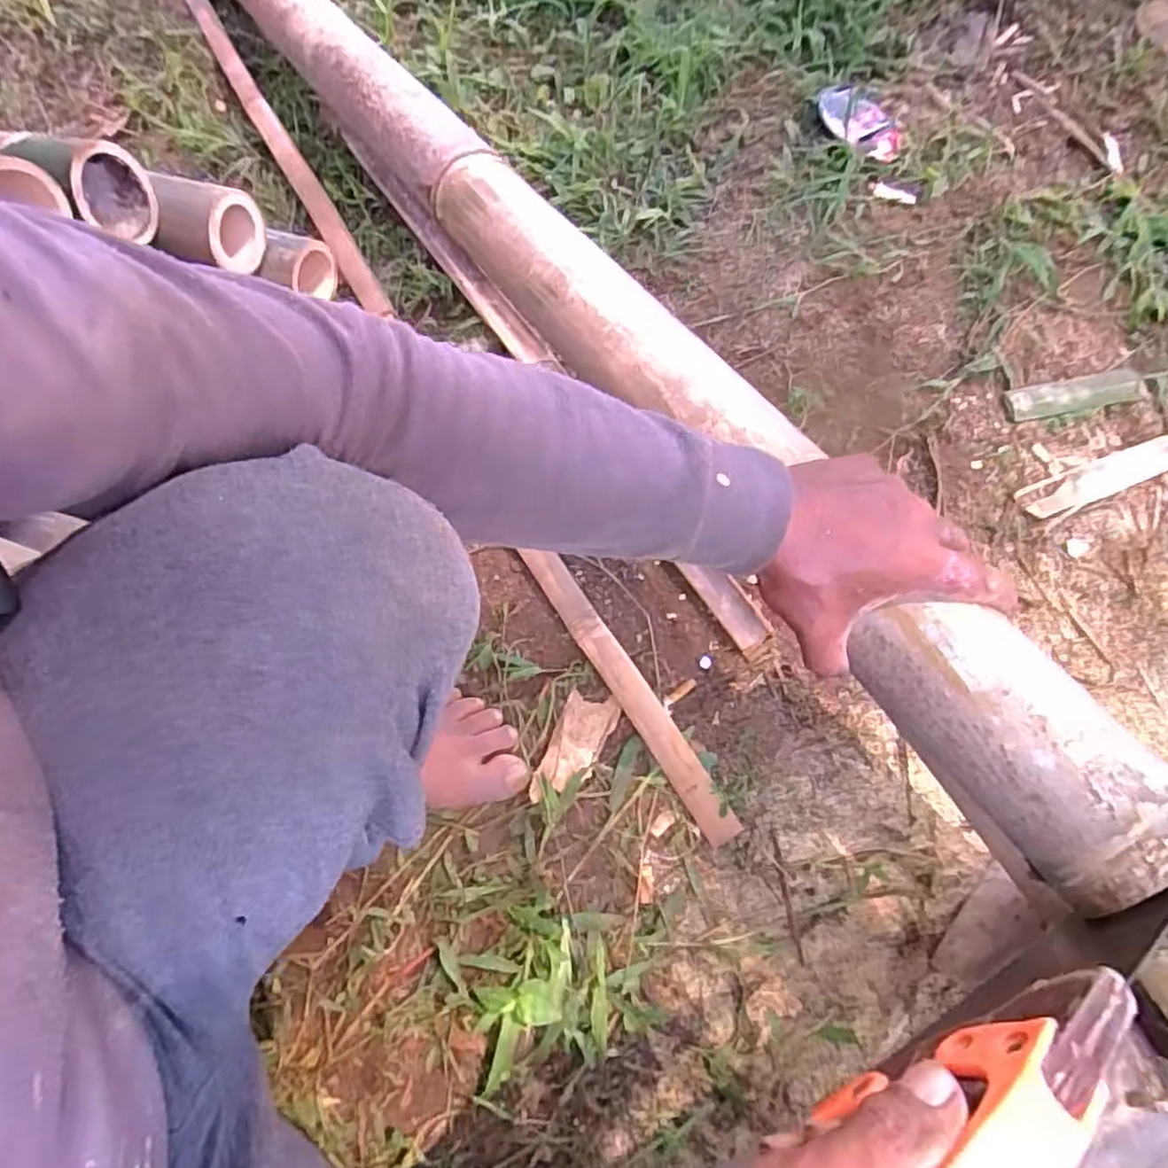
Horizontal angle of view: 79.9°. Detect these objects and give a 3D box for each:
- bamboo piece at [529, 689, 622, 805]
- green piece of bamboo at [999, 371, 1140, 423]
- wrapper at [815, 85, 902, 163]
[{"bbox_3d":[-0.011,0.136,0.582,0.048,0.015,0.106,30,58,14],"label":"bamboo piece"},{"bbox_3d":[0.504,-0.194,0.715,0.148,0.004,0.036,-10,66,-3],"label":"green piece of bamboo"},{"bbox_3d":[0.337,-0.563,0.851,0.116,0.014,0.091,35,72,15],"label":"wrapper"}]

